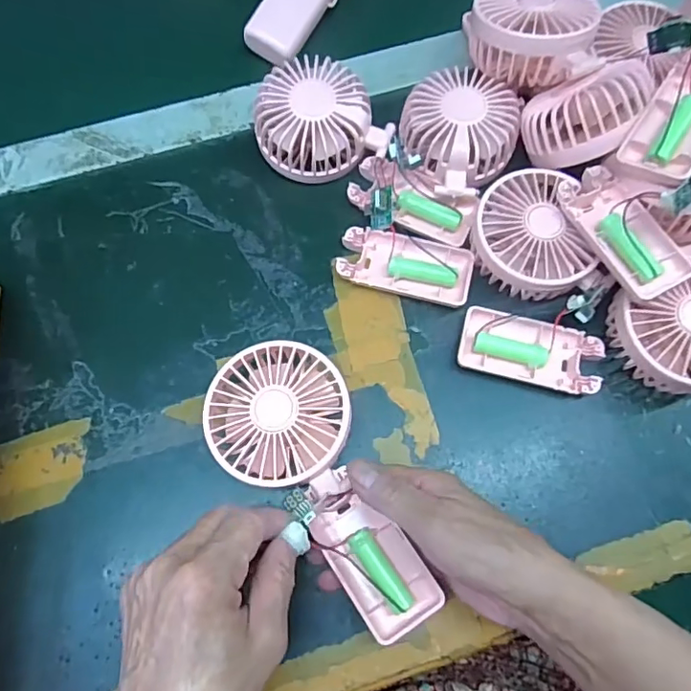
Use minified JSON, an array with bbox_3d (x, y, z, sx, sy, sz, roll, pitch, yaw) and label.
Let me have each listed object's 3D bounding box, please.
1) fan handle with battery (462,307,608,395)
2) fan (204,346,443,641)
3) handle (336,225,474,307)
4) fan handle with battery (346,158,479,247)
[{"bbox_3d":[0.125,0.004,0.370,0.092,0.016,0.044,14,72,5],"label":"fan handle with battery"},{"bbox_3d":[-0.013,0.082,0.321,0.078,0.045,0.180,-32,82,-10],"label":"fan"},{"bbox_3d":[0.043,-0.058,0.391,0.092,0.016,0.043,12,72,4],"label":"handle"},{"bbox_3d":[0.049,-0.106,0.401,0.092,0.015,0.043,22,73,7],"label":"fan handle with battery"}]

